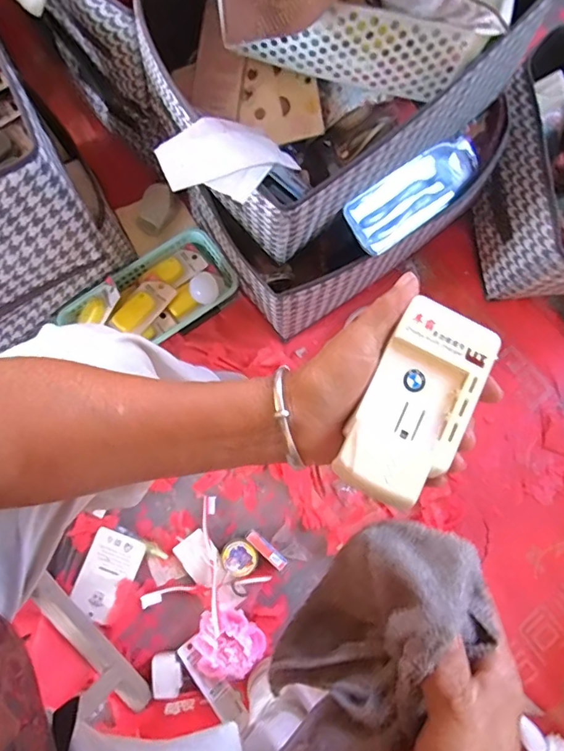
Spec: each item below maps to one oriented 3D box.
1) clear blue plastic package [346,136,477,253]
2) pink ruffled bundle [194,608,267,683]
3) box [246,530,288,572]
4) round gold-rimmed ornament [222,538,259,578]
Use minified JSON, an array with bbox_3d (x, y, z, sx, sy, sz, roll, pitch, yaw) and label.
[{"bbox_3d":[0.180,-0.240,0.633,0.228,0.056,0.068,-40,81,-9],"label":"clear blue plastic package"},{"bbox_3d":[-0.071,0.372,0.682,0.093,0.030,0.086,0,78,-1],"label":"pink ruffled bundle"},{"bbox_3d":[-0.022,0.252,0.711,0.068,0.025,0.019,43,81,8],"label":"box"},{"bbox_3d":[-0.061,0.263,0.713,0.048,0.024,0.049,0,78,-1],"label":"round gold-rimmed ornament"}]

